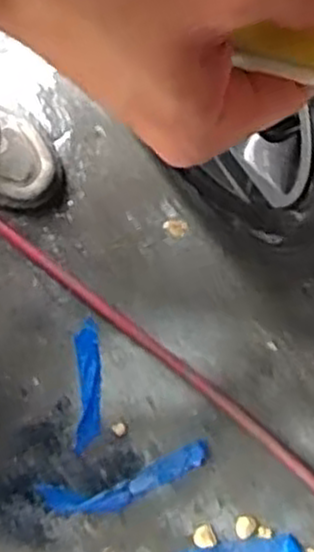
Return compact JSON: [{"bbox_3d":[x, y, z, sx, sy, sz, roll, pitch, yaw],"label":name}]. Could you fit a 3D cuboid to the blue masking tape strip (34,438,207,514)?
[{"bbox_3d":[-0.034,0.228,0.849,0.186,0.011,0.046,-15,79,-4],"label":"blue masking tape strip"}]

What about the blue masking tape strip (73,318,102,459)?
[{"bbox_3d":[-0.079,0.125,0.881,0.029,0.004,0.146,-1,79,-4],"label":"blue masking tape strip"}]

